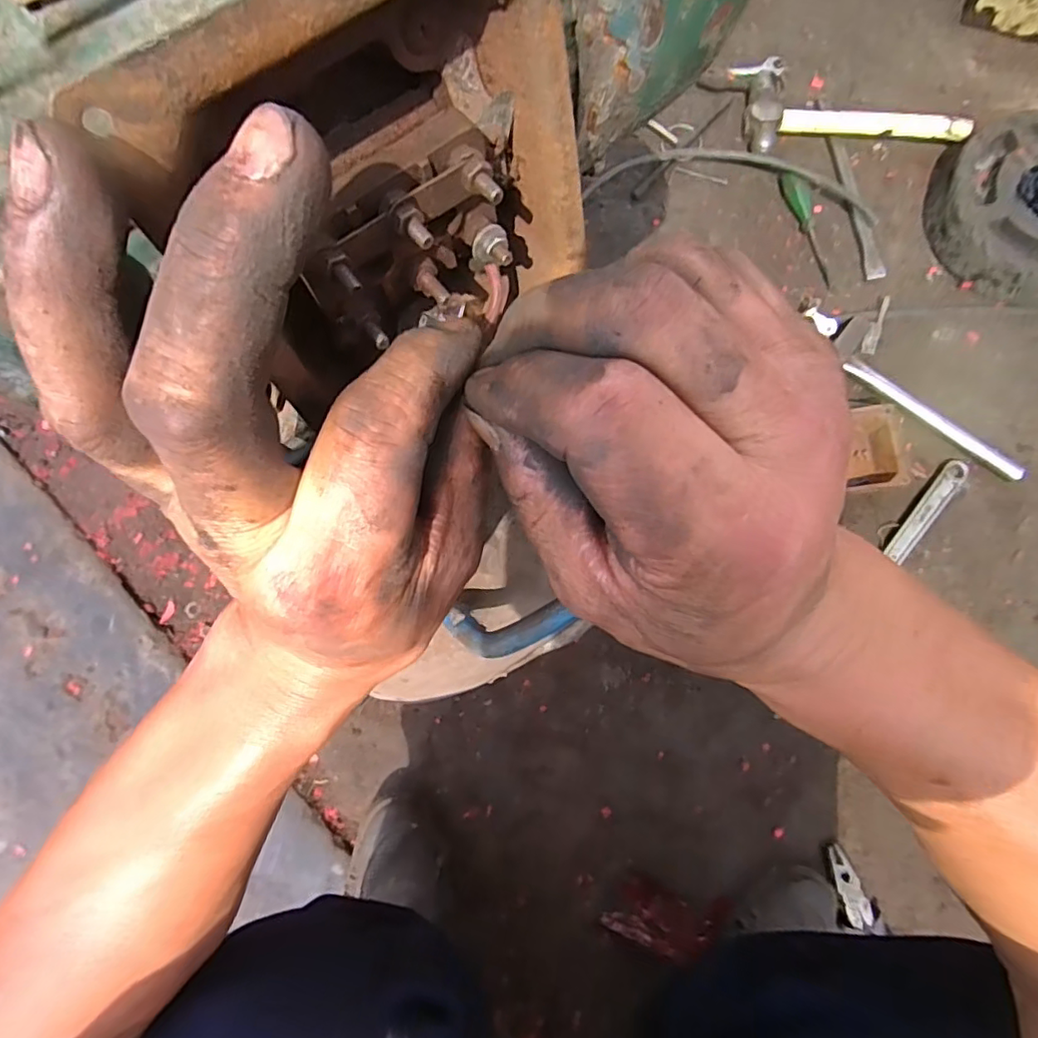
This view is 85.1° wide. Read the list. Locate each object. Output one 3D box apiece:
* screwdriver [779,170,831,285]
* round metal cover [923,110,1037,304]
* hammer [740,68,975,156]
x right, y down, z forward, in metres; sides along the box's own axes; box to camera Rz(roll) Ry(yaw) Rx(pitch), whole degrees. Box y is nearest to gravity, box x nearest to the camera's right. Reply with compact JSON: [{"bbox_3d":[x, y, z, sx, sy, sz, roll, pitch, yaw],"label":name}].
[{"bbox_3d":[0.396,-0.395,0.767,0.021,0.030,0.166,-19,80,-4],"label":"screwdriver"},{"bbox_3d":[0.685,-0.412,0.743,0.259,0.082,0.250,-21,80,-4],"label":"round metal cover"},{"bbox_3d":[0.457,-0.544,0.789,0.303,0.045,0.117,10,79,2],"label":"hammer"}]

